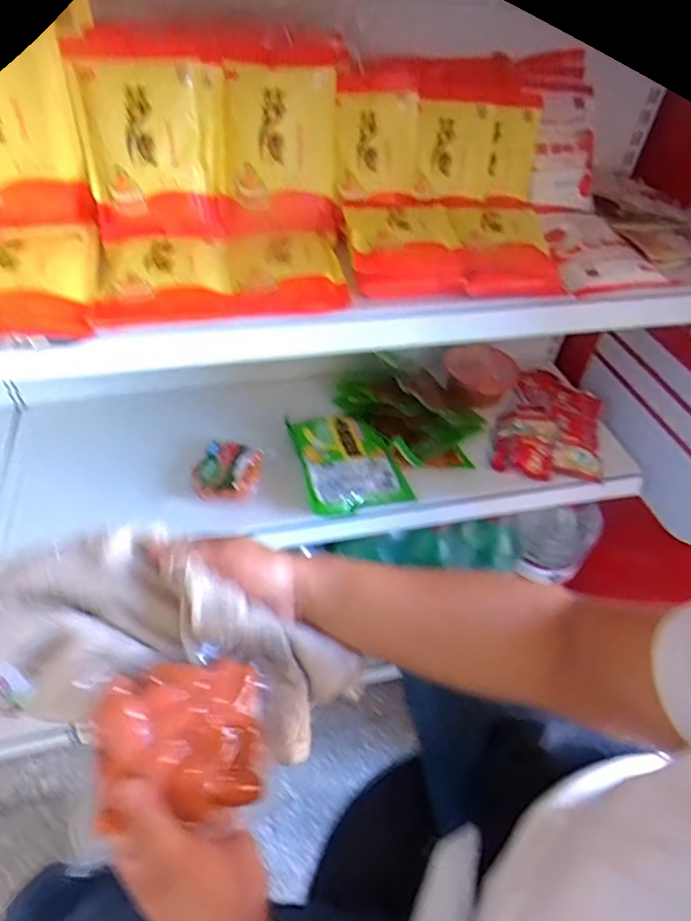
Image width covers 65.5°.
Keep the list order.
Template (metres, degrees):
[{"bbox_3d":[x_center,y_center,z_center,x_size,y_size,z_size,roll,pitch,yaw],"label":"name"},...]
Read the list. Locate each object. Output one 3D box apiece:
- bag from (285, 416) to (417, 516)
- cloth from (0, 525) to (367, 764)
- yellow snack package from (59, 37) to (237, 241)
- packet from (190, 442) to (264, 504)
[{"bbox_3d":[0.001,0.000,0.756,0.134,0.031,0.159,-12,49,-16],"label":"bag"},{"bbox_3d":[-0.111,0.117,0.358,0.253,0.072,0.115,21,46,-11],"label":"cloth"},{"bbox_3d":[-0.182,-0.312,0.528,0.138,0.168,0.026,-9,21,-13],"label":"yellow snack package"},{"bbox_3d":[-0.159,0.012,0.722,0.086,0.018,0.098,13,47,6],"label":"packet"}]

